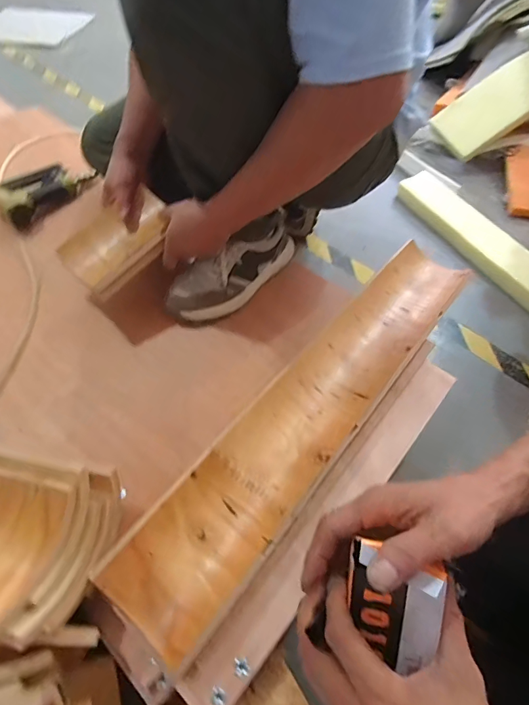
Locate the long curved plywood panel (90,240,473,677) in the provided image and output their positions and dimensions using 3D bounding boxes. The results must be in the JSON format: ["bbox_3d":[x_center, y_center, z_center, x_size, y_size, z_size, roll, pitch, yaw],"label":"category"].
[{"bbox_3d":[0.095,0.068,0.624,0.146,0.053,0.756,36,61,19],"label":"long curved plywood panel"}]

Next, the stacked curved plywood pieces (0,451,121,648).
[{"bbox_3d":[-0.303,0.203,0.446,0.235,0.069,0.166,10,56,3],"label":"stacked curved plywood pieces"}]

